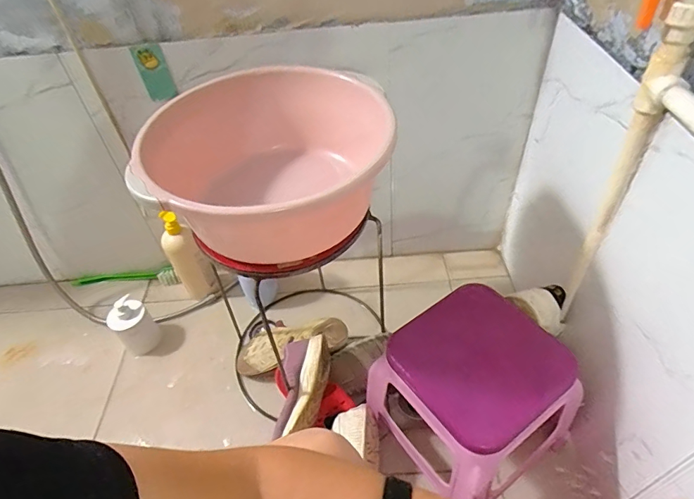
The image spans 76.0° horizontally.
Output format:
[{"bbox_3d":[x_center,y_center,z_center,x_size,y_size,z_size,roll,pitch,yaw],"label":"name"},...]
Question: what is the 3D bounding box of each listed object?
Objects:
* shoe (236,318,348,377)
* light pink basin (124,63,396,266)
[{"bbox_3d":[-0.122,0.216,0.980,0.248,0.076,0.096,-8,46,0],"label":"shoe"},{"bbox_3d":[-0.120,-0.114,0.645,0.348,0.147,0.322,-3,46,4],"label":"light pink basin"}]

